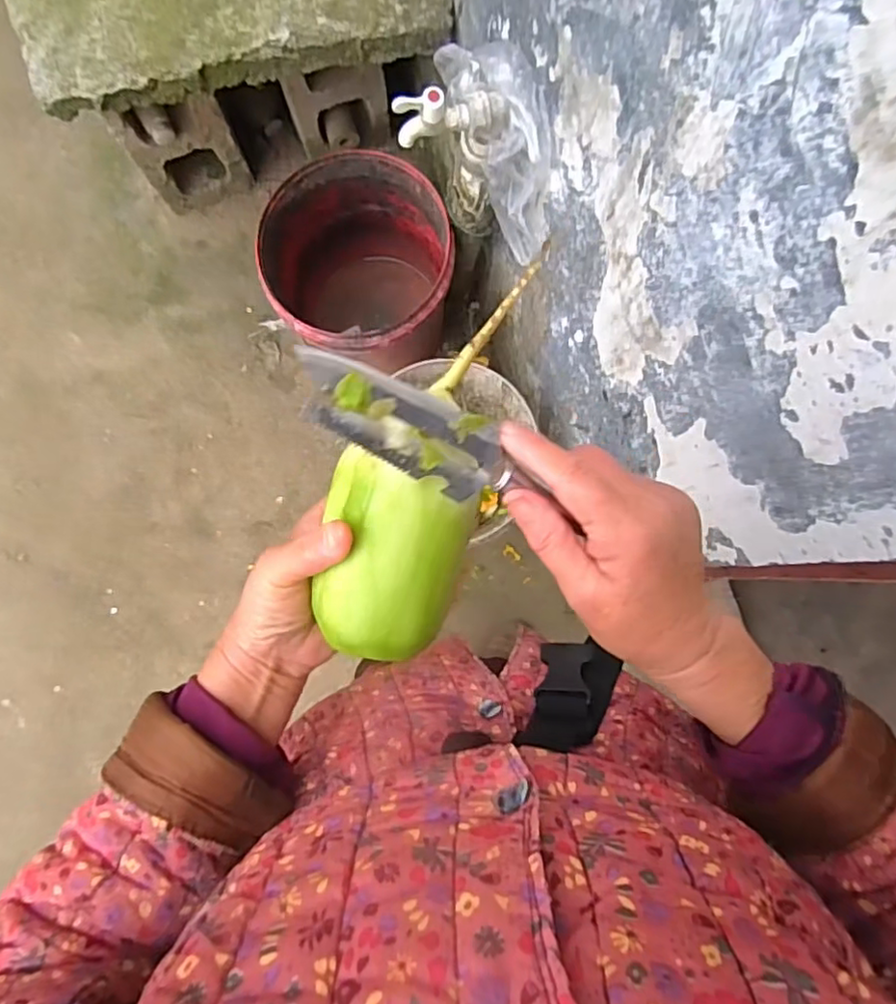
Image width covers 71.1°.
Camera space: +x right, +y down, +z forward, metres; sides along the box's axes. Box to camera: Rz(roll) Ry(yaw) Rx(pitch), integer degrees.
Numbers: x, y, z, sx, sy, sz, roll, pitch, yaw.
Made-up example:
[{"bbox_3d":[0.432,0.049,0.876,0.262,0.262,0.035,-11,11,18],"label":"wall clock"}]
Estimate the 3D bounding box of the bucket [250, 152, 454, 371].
[{"bbox_3d":[-0.158,-0.402,1.172,0.306,0.358,0.335,0,83,-4],"label":"bucket"}]

